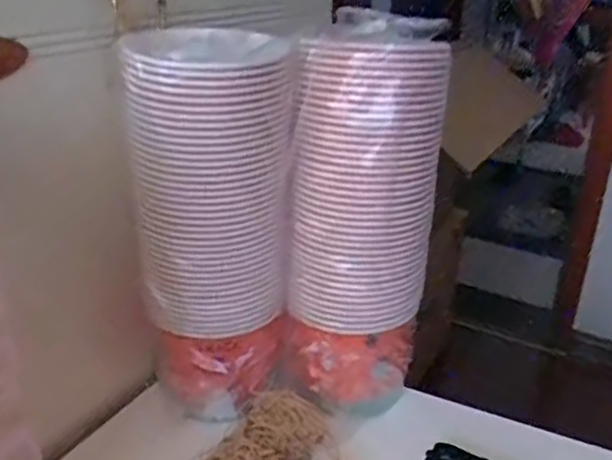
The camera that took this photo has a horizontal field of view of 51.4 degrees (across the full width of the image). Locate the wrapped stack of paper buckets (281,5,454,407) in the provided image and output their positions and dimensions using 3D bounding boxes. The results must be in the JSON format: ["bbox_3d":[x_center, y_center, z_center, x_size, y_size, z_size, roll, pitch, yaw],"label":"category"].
[{"bbox_3d":[0.065,-0.015,0.741,0.154,0.429,0.168,5,24,7],"label":"wrapped stack of paper buckets"}]

